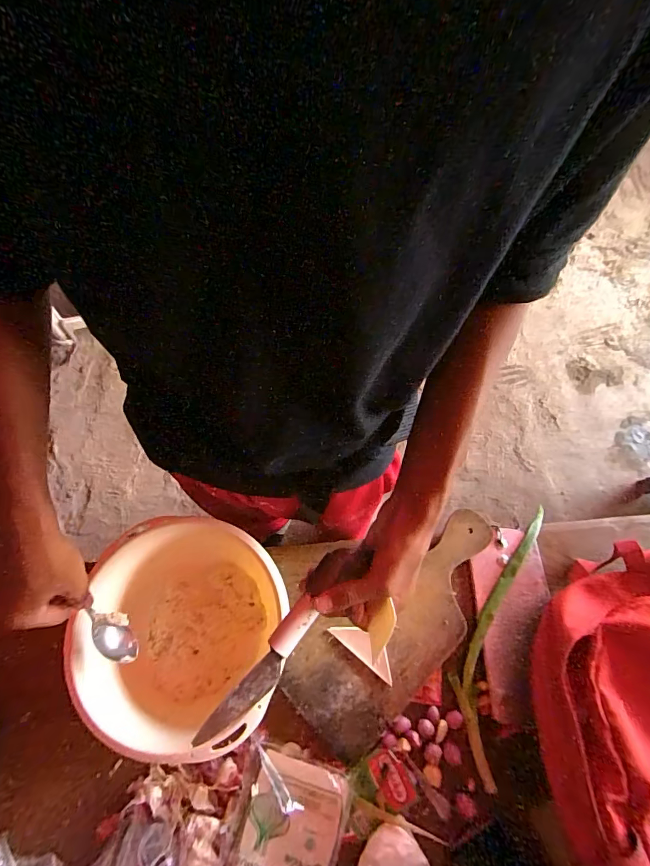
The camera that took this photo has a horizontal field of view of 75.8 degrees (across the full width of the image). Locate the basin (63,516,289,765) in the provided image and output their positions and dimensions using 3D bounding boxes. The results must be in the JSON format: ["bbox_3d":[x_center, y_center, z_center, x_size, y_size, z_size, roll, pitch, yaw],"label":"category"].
[{"bbox_3d":[-0.169,0.235,0.513,0.223,0.088,0.239,0,69,0],"label":"basin"}]

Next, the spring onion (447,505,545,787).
[{"bbox_3d":[0.230,0.258,0.568,0.073,0.028,0.355,20,71,7],"label":"spring onion"}]

